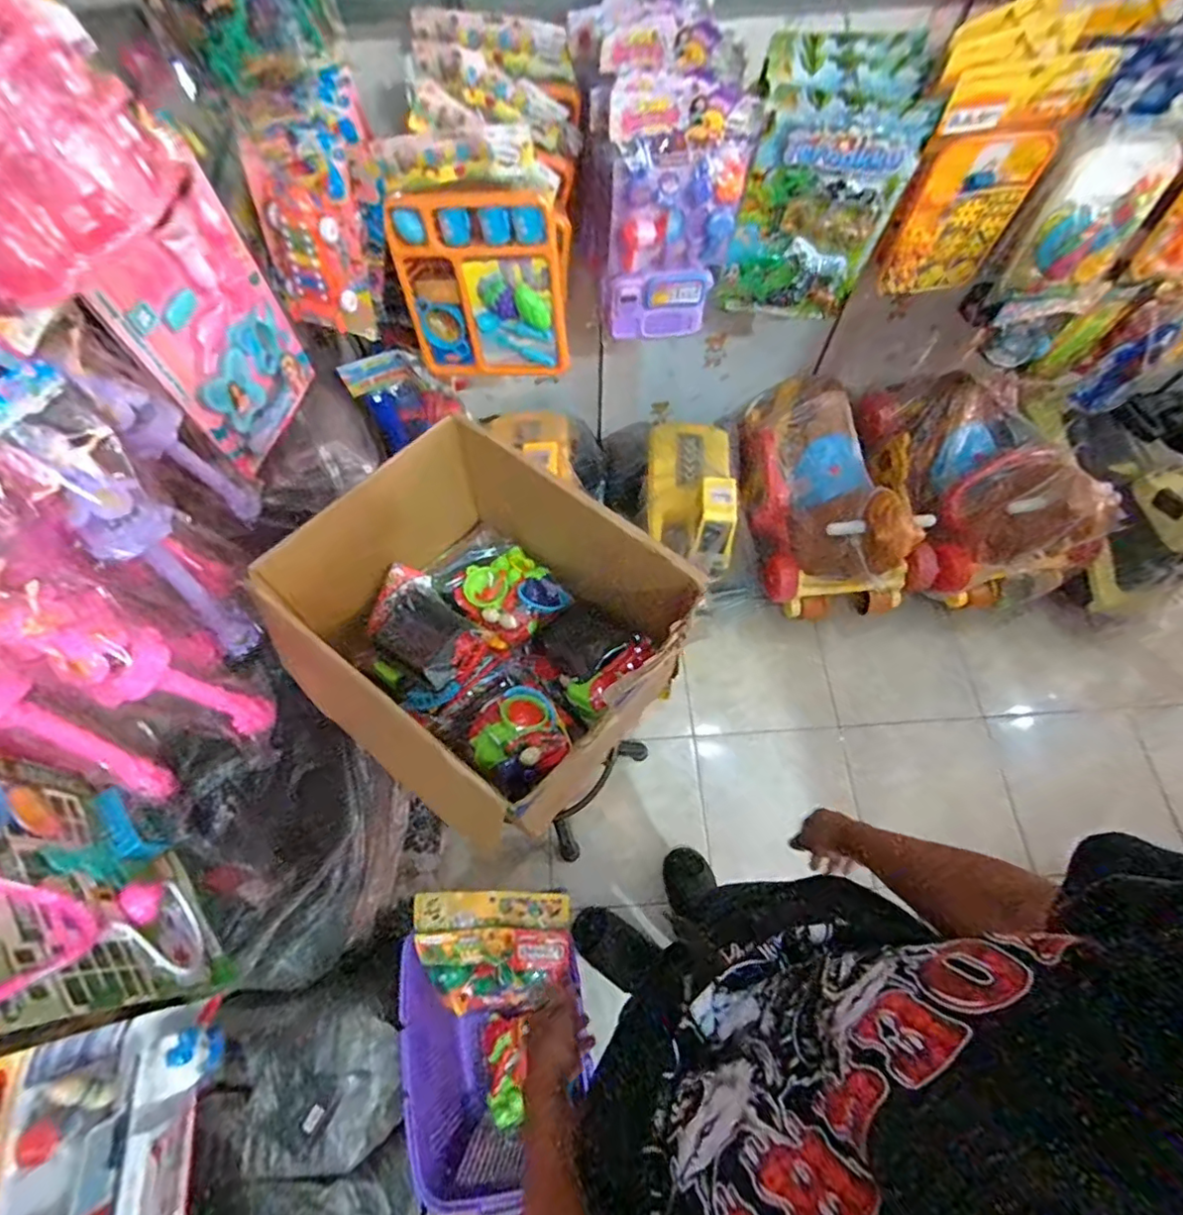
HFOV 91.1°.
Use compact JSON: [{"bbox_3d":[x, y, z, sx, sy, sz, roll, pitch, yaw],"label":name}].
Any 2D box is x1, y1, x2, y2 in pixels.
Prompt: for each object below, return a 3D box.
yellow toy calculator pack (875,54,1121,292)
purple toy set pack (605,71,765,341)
[{"bbox_3d":[0.610,-0.678,0.946,0.208,0.341,0.054,-9,66,-3],"label":"yellow toy calculator pack"},{"bbox_3d":[0.134,-0.610,0.926,0.209,0.358,0.065,-11,67,-4],"label":"purple toy set pack"}]

